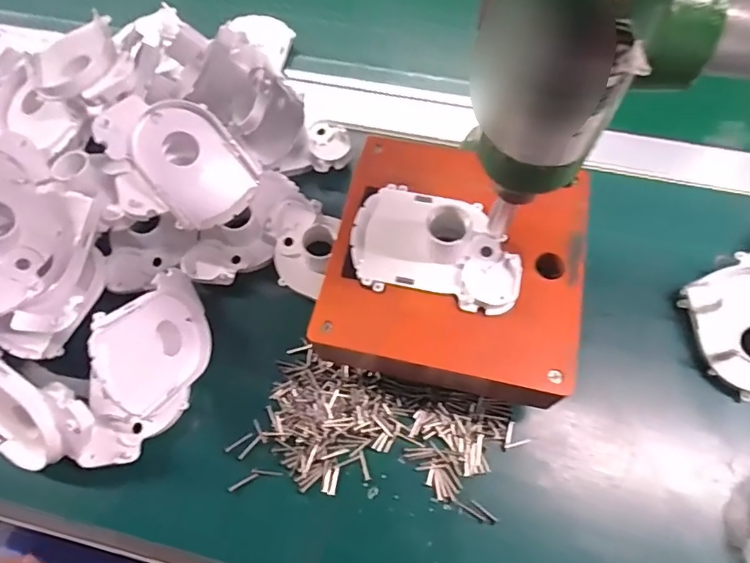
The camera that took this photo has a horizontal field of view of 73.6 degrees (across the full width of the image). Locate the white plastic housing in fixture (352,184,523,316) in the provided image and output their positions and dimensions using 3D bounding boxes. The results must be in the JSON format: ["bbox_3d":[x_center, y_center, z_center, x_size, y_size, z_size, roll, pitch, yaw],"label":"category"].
[{"bbox_3d":[0.038,-0.026,0.297,0.100,0.027,0.069,13,65,6],"label":"white plastic housing in fixture"}]

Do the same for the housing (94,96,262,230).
[{"bbox_3d":[-0.135,-0.085,0.353,0.070,0.039,0.100,-45,105,-17],"label":"housing"}]

